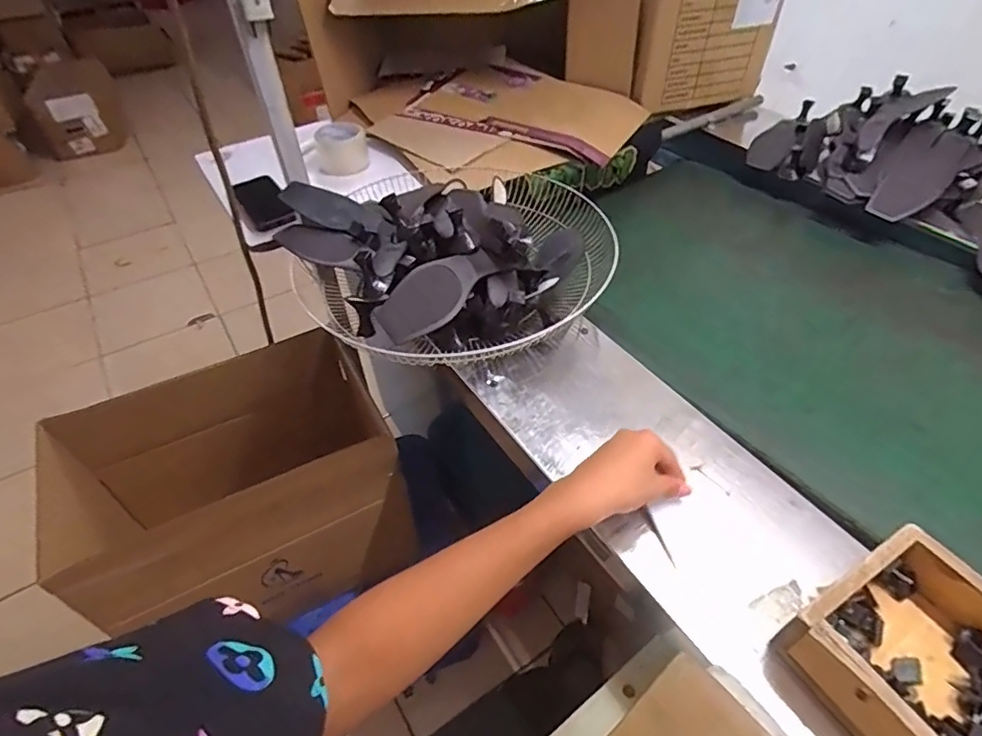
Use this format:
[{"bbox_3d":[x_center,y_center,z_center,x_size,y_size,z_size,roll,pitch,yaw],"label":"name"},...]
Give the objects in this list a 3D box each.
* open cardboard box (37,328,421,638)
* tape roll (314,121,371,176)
[{"bbox_3d":[-0.409,0.178,0.880,0.460,0.326,0.297,-20,48,-17],"label":"open cardboard box"},{"bbox_3d":[-0.286,-0.421,1.034,0.096,0.089,0.085,-13,47,-12],"label":"tape roll"}]

